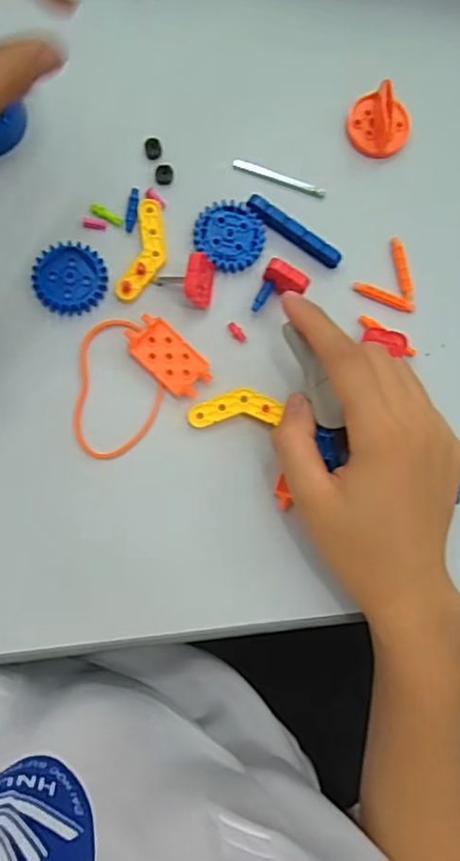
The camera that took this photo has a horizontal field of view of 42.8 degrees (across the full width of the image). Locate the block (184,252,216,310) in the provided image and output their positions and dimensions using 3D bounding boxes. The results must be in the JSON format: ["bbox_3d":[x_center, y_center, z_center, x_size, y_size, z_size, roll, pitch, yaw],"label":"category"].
[{"bbox_3d":[-0.016,-0.081,0.315,0.016,0.025,0.027,9,84,-6],"label":"block"}]

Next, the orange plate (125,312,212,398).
[{"bbox_3d":[-0.032,-0.040,0.317,0.047,0.009,0.028,45,81,-2],"label":"orange plate"}]

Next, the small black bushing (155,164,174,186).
[{"bbox_3d":[-0.037,-0.145,0.330,0.010,0.004,0.011,3,86,-6],"label":"small black bushing"}]

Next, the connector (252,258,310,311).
[{"bbox_3d":[0.028,-0.076,0.319,0.024,0.022,0.025,19,83,-5],"label":"connector"}]

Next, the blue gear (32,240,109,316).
[{"bbox_3d":[-0.087,-0.083,0.316,0.038,0.004,0.038,1,85,-7],"label":"blue gear"}]

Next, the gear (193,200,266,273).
[{"bbox_3d":[0.000,-0.109,0.329,0.039,0.007,0.036,1,85,-7],"label":"gear"}]

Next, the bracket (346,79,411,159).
[{"bbox_3d":[0.087,-0.179,0.339,0.036,0.020,0.035,1,85,-7],"label":"bracket"}]

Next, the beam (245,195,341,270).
[{"bbox_3d":[0.036,-0.112,0.329,0.060,0.010,0.010,35,82,-3],"label":"beam"}]

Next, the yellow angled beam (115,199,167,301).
[{"bbox_3d":[-0.046,-0.099,0.323,0.020,0.007,0.058,15,83,-6],"label":"yellow angled beam"}]

